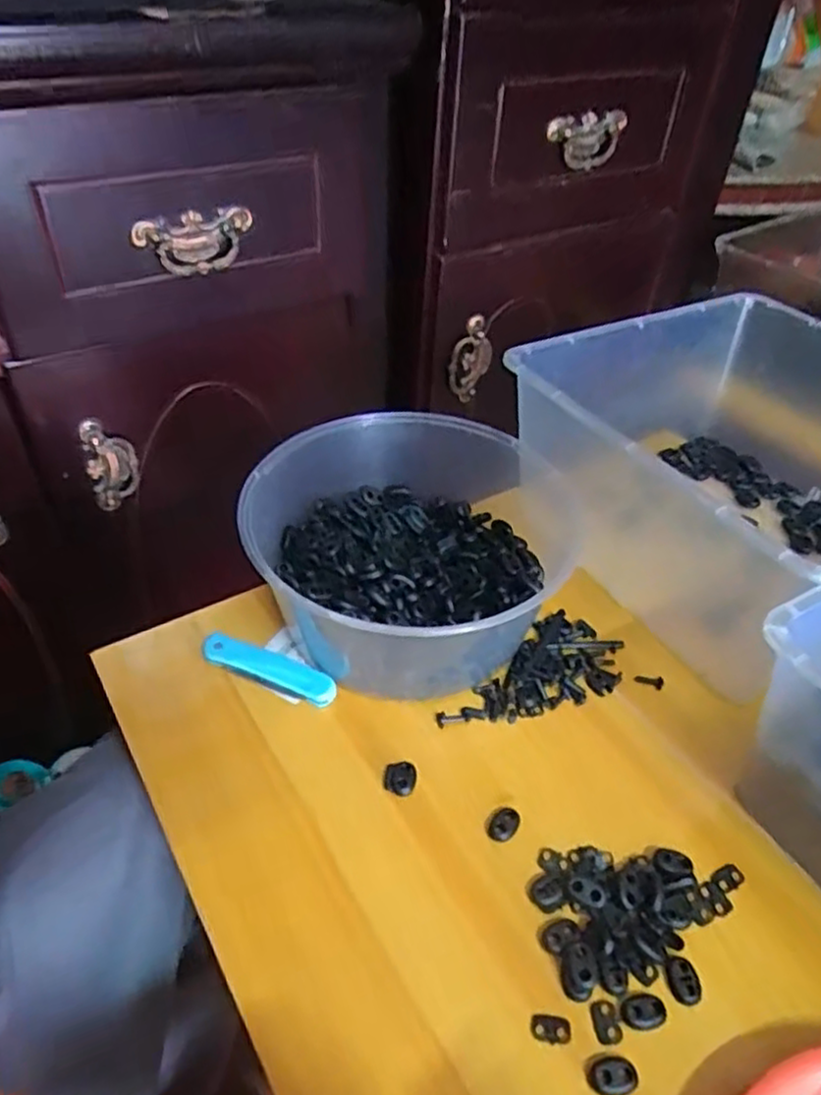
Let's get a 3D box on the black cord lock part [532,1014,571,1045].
[{"bbox_3d":[0.068,0.232,0.350,0.019,0.004,0.011,5,42,1],"label":"black cord lock part"}]

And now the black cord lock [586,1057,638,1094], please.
[{"bbox_3d":[0.093,0.244,0.335,0.022,0.007,0.014,5,42,1],"label":"black cord lock"}]

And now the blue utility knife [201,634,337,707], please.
[{"bbox_3d":[-0.097,0.080,0.497,0.099,0.016,0.024,17,44,14],"label":"blue utility knife"}]

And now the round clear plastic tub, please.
[{"bbox_3d":[-0.001,0.003,0.527,0.218,0.096,0.229,2,42,-2],"label":"round clear plastic tub"}]

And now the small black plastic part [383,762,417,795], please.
[{"bbox_3d":[-0.006,0.141,0.444,0.019,0.005,0.021,3,42,-1],"label":"small black plastic part"}]

